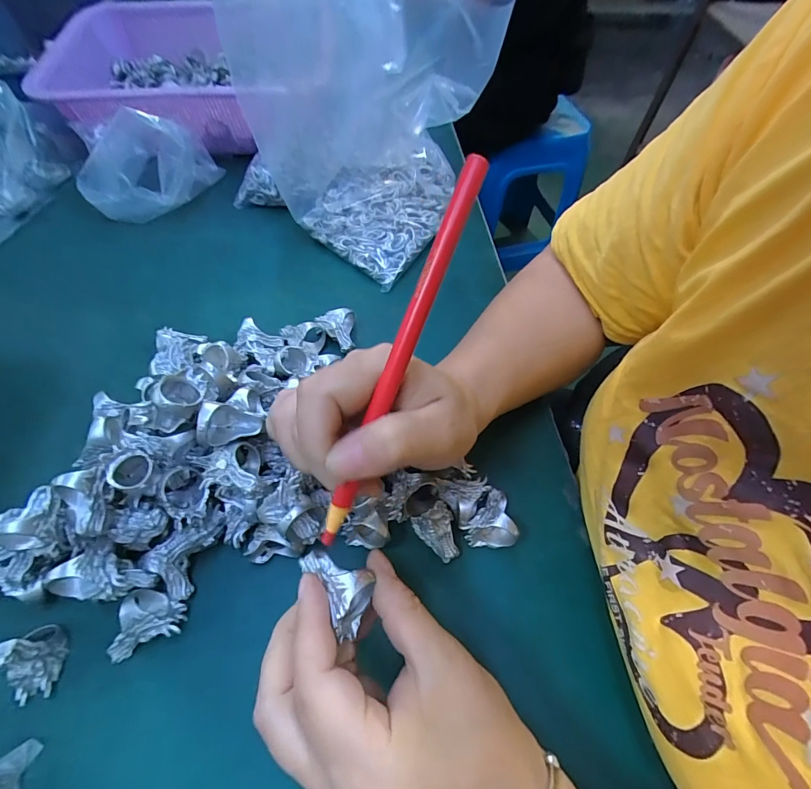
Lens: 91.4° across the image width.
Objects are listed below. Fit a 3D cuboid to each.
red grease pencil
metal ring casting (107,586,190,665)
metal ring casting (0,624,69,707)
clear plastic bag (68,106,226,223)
[{"bbox_3d":[-0.003,-0.013,0.165,0.009,0.006,0.168,24,98,12],"label":"red grease pencil"},{"bbox_3d":[-0.148,0.134,0.227,0.031,0.020,0.035,12,61,5],"label":"metal ring casting"},{"bbox_3d":[-0.204,0.143,0.213,0.018,0.035,0.036,-18,63,-11],"label":"metal ring casting"},{"bbox_3d":[-0.260,-0.231,0.397,0.121,0.080,0.089,-8,61,-6],"label":"clear plastic bag"}]

